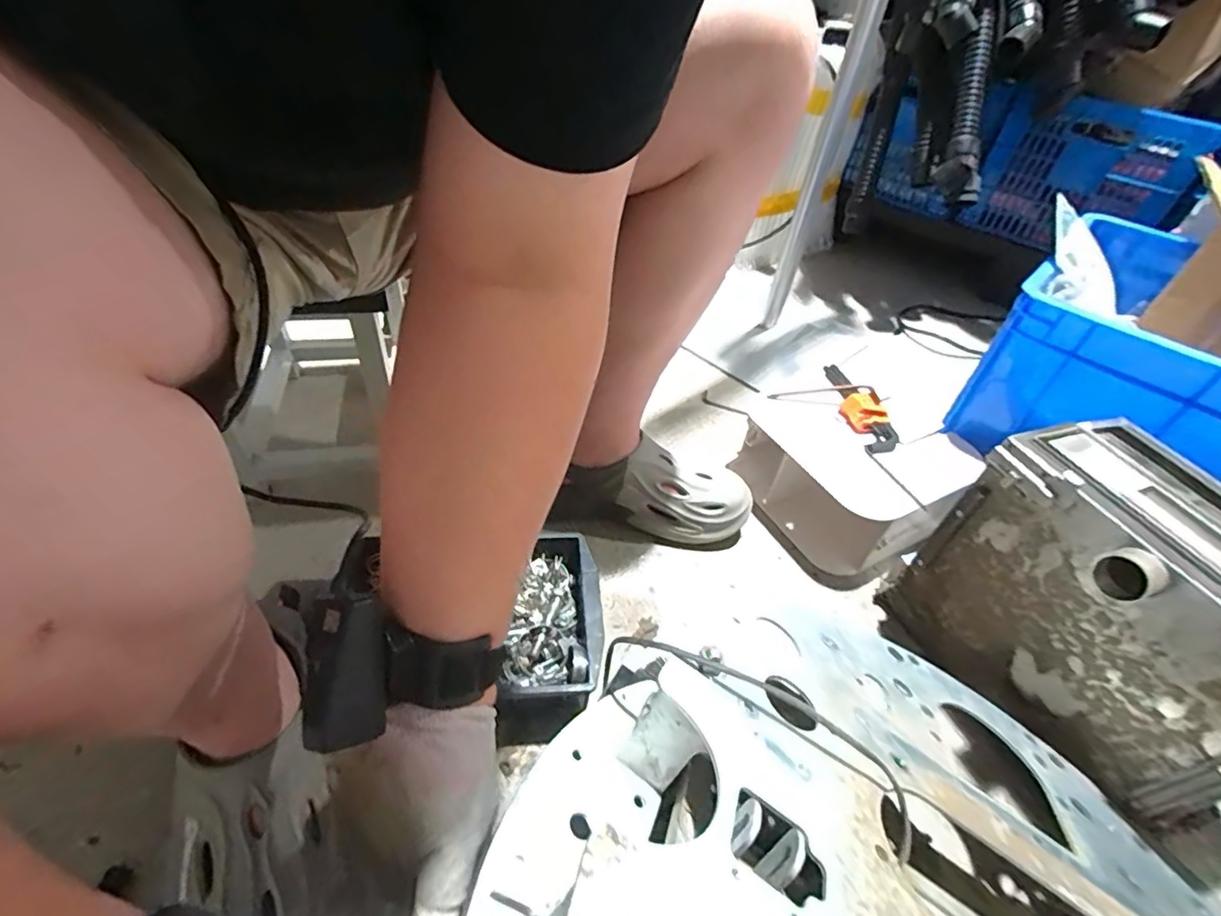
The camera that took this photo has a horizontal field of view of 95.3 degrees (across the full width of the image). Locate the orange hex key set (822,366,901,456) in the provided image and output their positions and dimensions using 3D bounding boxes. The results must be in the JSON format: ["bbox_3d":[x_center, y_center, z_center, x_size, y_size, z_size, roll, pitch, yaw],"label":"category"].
[{"bbox_3d":[0.332,-0.066,0.744,0.049,0.028,0.170,-21,42,13],"label":"orange hex key set"}]

